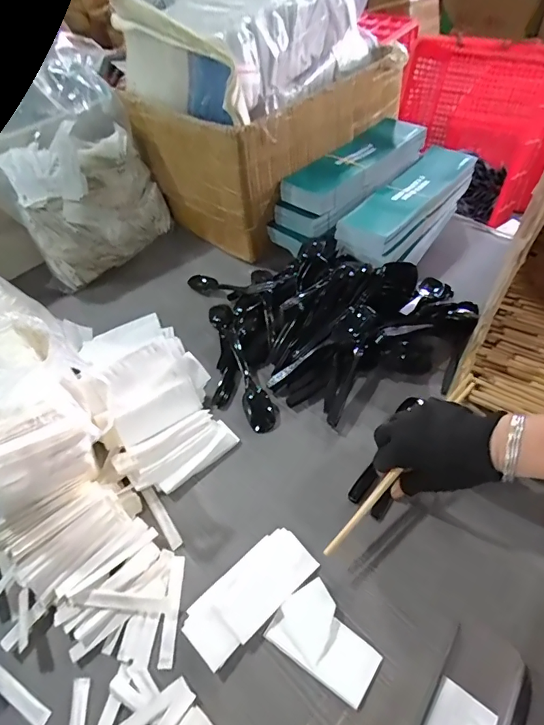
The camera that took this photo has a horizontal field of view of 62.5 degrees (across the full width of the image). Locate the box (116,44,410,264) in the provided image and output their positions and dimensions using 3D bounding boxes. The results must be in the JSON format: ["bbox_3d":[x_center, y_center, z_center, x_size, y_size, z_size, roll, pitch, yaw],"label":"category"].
[{"bbox_3d":[0.006,-0.387,0.803,0.390,0.213,0.248,-39,55,-25],"label":"box"}]

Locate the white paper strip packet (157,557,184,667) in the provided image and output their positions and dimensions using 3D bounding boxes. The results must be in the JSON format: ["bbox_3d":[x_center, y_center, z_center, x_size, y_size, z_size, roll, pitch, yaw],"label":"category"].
[{"bbox_3d":[-0.092,0.224,0.410,0.013,0.007,0.092,-4,48,3],"label":"white paper strip packet"}]

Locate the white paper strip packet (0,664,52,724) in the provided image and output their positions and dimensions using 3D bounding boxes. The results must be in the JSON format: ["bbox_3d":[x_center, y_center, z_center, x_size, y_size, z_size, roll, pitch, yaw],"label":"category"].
[{"bbox_3d":[-0.226,0.279,0.385,0.091,0.004,0.013,21,54,23],"label":"white paper strip packet"}]

